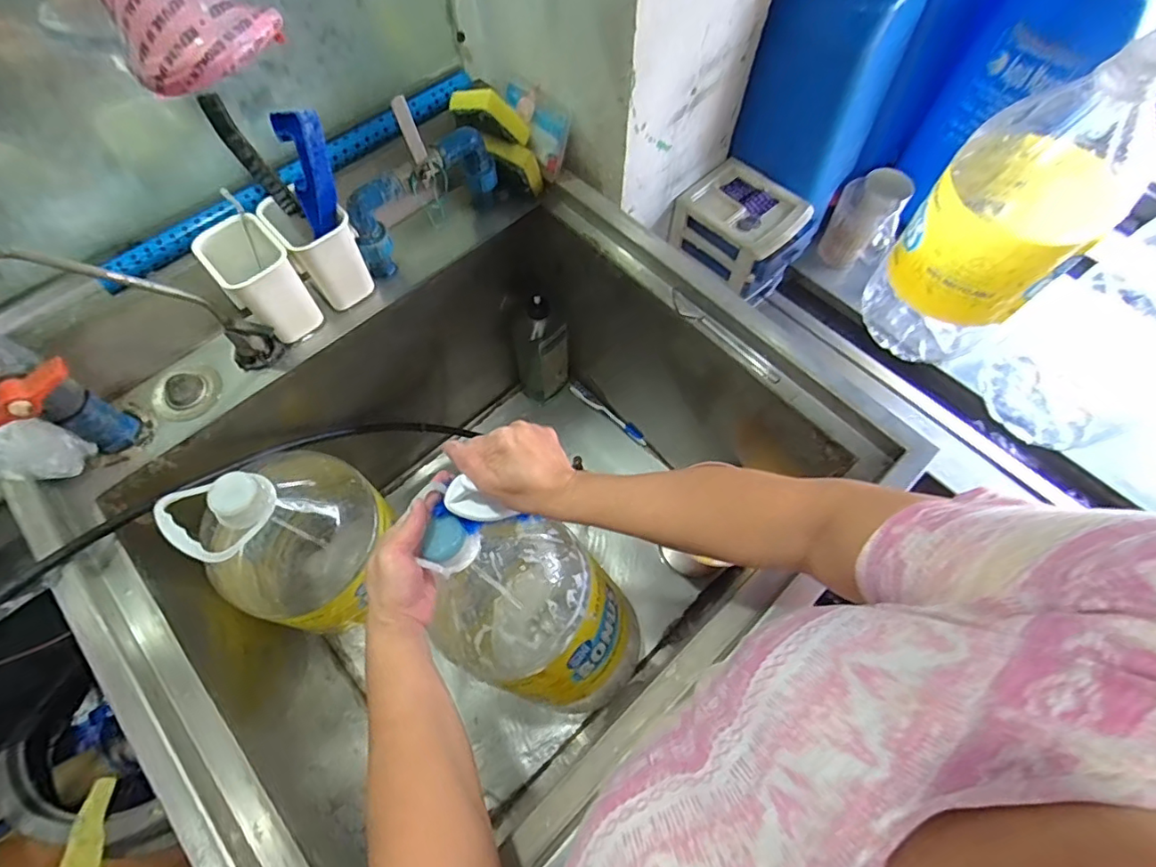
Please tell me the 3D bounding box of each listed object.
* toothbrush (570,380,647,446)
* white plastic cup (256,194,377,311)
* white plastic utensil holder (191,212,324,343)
[{"bbox_3d":[0.058,-0.042,1.026,0.181,0.012,0.025,38,71,16],"label":"toothbrush"},{"bbox_3d":[-0.288,-0.206,0.620,0.073,0.108,0.084,-36,70,-15],"label":"white plastic cup"},{"bbox_3d":[-0.343,-0.166,0.596,0.068,0.108,0.085,-41,71,-17],"label":"white plastic utensil holder"}]

